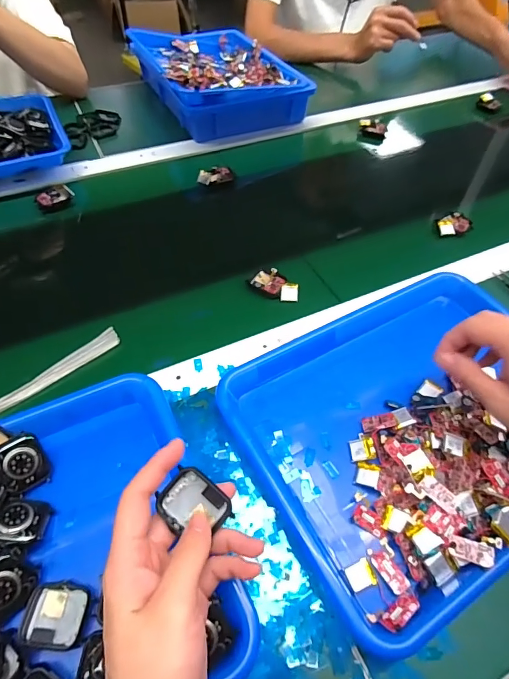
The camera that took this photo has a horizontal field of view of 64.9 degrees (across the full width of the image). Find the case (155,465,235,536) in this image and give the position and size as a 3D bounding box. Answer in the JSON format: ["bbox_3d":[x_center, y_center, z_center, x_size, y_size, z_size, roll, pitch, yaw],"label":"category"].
[{"bbox_3d":[-0.041,0.111,0.268,0.045,0.011,0.038,44,84,3],"label":"case"}]

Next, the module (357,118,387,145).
[{"bbox_3d":[0.224,-0.394,0.760,0.049,0.042,0.019,26,57,16],"label":"module"}]

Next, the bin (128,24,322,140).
[{"bbox_3d":[-0.074,-0.507,0.764,0.240,0.082,0.315,-21,57,-17],"label":"bin"}]

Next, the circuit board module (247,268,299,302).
[{"bbox_3d":[0.026,-0.066,0.495,0.064,0.012,0.040,29,58,17],"label":"circuit board module"}]

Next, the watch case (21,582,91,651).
[{"bbox_3d":[-0.139,0.194,0.283,0.042,0.010,0.038,4,54,0],"label":"watch case"}]

